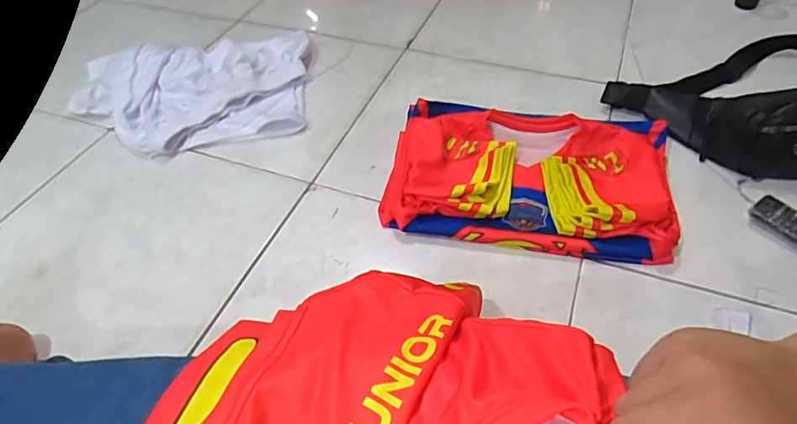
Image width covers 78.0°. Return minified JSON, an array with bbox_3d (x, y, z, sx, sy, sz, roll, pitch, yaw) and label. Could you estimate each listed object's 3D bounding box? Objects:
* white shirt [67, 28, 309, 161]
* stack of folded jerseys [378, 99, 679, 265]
[{"bbox_3d":[-0.360,-0.219,0.866,0.417,0.067,0.274,-13,50,-7],"label":"white shirt"},{"bbox_3d":[0.185,-0.059,0.718,0.392,0.049,0.245,7,50,10],"label":"stack of folded jerseys"}]

